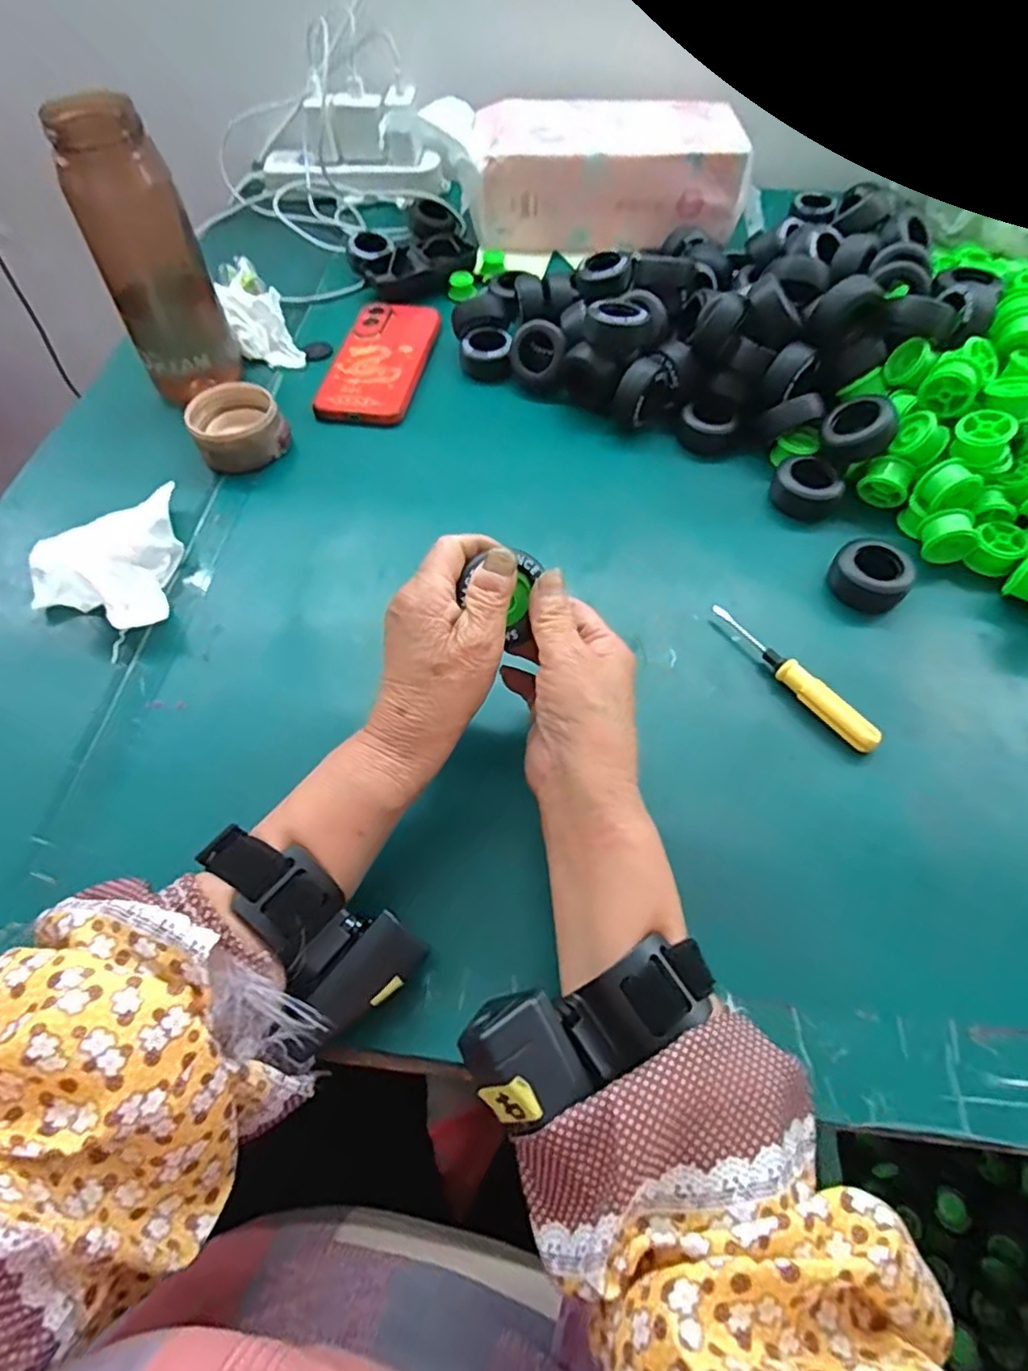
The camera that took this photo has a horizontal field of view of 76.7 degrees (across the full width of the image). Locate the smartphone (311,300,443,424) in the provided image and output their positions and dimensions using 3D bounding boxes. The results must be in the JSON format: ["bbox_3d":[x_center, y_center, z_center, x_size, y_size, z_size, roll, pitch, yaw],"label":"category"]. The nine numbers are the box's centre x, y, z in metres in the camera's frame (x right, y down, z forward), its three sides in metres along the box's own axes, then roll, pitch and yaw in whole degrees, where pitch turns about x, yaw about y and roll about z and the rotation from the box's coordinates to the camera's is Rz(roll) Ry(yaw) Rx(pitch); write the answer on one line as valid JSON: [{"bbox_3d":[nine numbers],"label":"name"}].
[{"bbox_3d":[-0.116,-0.290,0.577,0.078,0.012,0.166,8,59,5],"label":"smartphone"}]

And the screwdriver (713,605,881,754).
[{"bbox_3d":[0.168,-0.006,0.397,0.013,0.020,0.123,-33,64,-18],"label":"screwdriver"}]

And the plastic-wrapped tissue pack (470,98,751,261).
[{"bbox_3d":[0.094,-0.533,0.680,0.275,0.084,0.134,-2,59,-1],"label":"plastic-wrapped tissue pack"}]

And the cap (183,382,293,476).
[{"bbox_3d":[-0.217,-0.202,0.513,0.066,0.037,0.065,0,59,0],"label":"cap"}]

